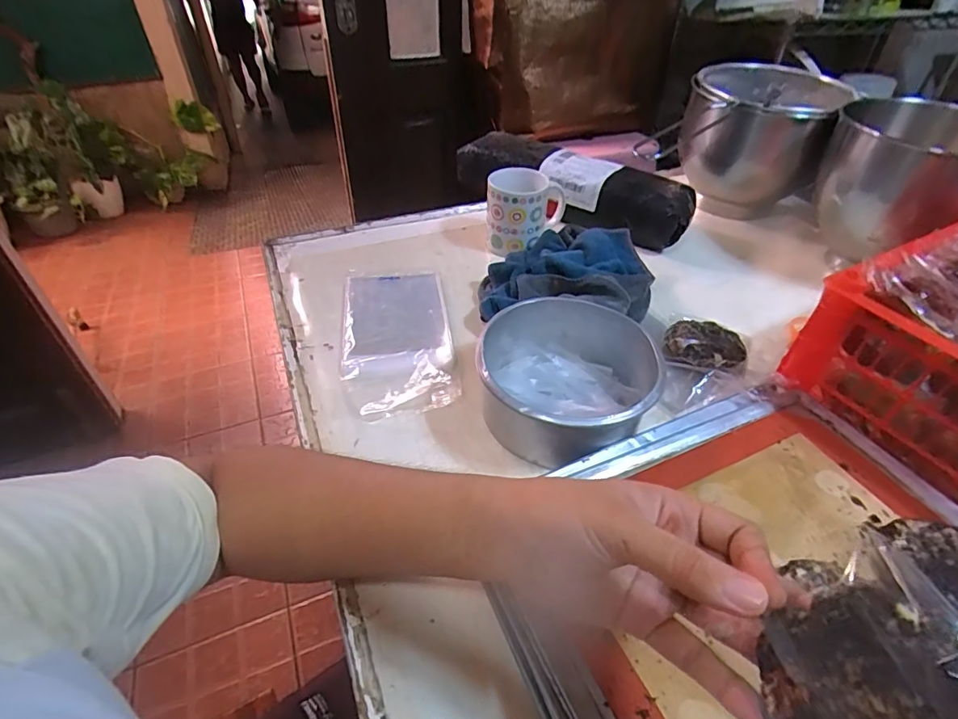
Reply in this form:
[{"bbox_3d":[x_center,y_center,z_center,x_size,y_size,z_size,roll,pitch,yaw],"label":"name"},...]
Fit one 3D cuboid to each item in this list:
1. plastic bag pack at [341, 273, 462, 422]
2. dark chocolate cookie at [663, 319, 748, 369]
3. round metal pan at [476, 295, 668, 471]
[{"bbox_3d":[-0.088,-0.033,0.542,0.112,0.011,0.223,-3,42,-8],"label":"plastic bag pack"},{"bbox_3d":[0.240,-0.012,0.537,0.083,0.023,0.075,-2,41,-7],"label":"dark chocolate cookie"},{"bbox_3d":[0.079,0.021,0.456,0.158,0.065,0.163,11,41,8],"label":"round metal pan"}]

